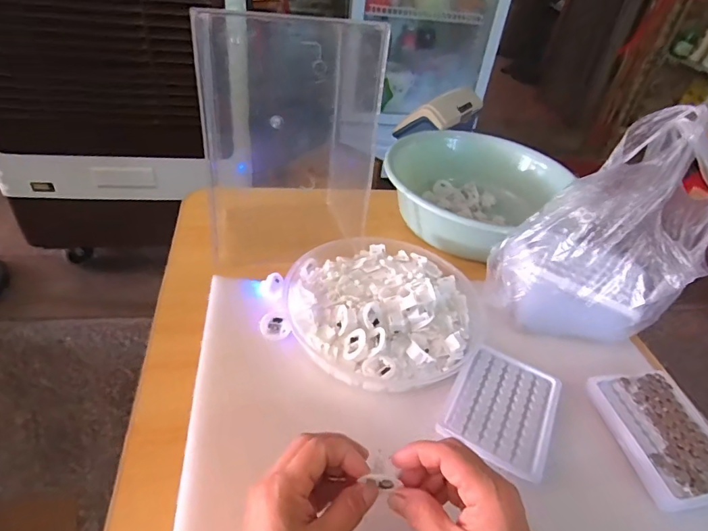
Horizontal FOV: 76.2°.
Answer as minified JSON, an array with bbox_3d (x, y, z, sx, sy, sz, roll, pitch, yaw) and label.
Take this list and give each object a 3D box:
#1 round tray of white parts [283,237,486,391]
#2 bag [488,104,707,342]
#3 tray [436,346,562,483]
[{"bbox_3d":[0.029,0.033,0.526,0.211,0.031,0.230,5,40,-4],"label":"round tray of white parts"},{"bbox_3d":[0.268,-0.039,0.495,0.184,0.225,0.130,25,42,19],"label":"bag"},{"bbox_3d":[0.149,0.137,0.447,0.095,0.008,0.132,25,42,20],"label":"tray"}]

